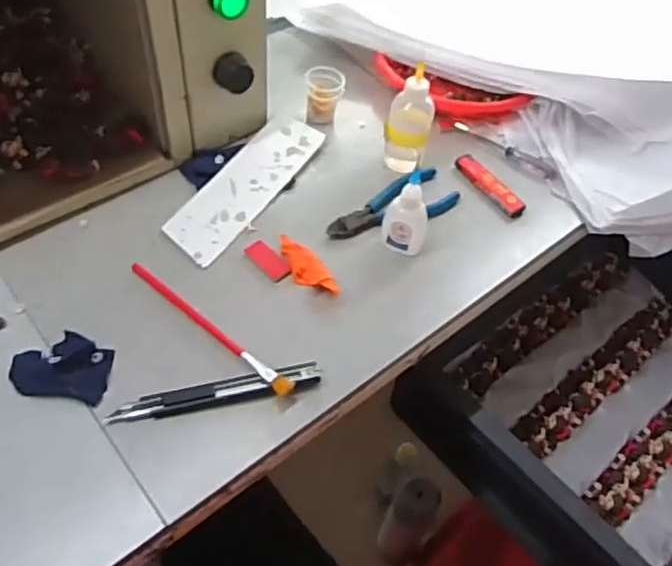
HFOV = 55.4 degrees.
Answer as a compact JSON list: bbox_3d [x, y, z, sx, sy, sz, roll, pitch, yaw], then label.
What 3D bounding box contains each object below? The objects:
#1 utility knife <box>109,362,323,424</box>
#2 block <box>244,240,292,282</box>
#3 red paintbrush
[{"bbox_3d":[-0.080,0.075,0.434,0.141,0.008,0.017,-10,54,-13],"label":"utility knife"},{"bbox_3d":[-0.054,-0.018,0.507,0.041,0.004,0.019,40,59,23],"label":"block"},{"bbox_3d":[-0.092,0.028,0.463,0.161,0.010,0.014,37,58,21],"label":"red paintbrush"}]

